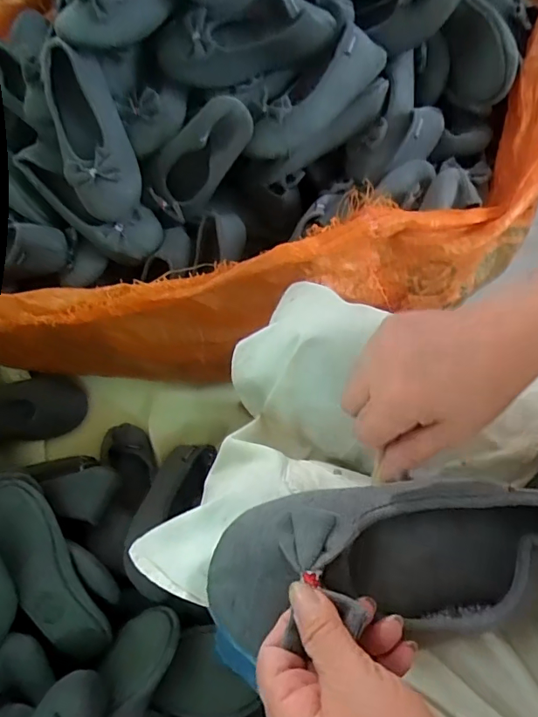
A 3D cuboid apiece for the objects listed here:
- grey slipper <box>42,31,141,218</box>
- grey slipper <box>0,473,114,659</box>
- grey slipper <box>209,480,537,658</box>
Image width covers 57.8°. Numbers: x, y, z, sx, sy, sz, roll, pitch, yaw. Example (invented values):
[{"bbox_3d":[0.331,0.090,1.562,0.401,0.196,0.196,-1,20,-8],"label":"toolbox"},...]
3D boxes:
[{"bbox_3d":[-0.250,-0.316,0.685,0.097,0.050,0.231,-18,107,-11],"label":"grey slipper"},{"bbox_3d":[-0.279,0.255,0.601,0.076,0.056,0.247,-30,85,-15],"label":"grey slipper"},{"bbox_3d":[0.084,0.120,0.294,0.231,0.063,0.088,-1,65,-4],"label":"grey slipper"}]

